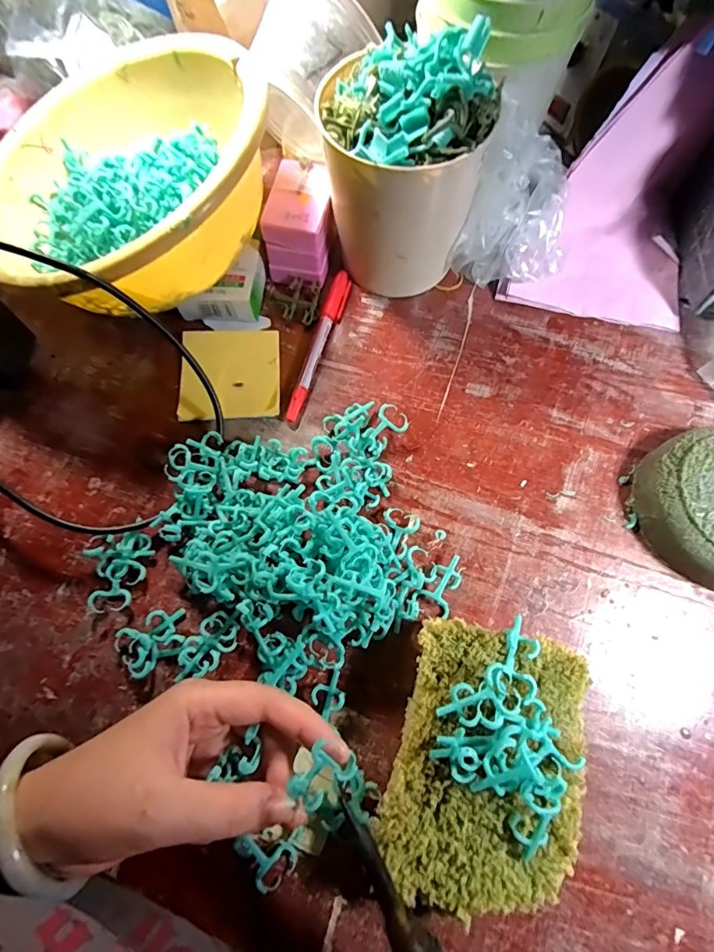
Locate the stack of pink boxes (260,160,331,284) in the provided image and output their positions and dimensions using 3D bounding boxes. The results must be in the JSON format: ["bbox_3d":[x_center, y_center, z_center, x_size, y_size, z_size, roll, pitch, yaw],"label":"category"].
[{"bbox_3d":[-0.044,-0.199,0.368,0.045,0.056,0.069,11,70,4],"label":"stack of pink boxes"}]

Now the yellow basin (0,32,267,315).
[{"bbox_3d":[-0.168,-0.216,0.327,0.219,0.083,0.217,0,70,1],"label":"yellow basin"}]

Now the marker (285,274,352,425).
[{"bbox_3d":[-0.030,-0.104,0.360,0.014,0.010,0.137,17,71,6],"label":"marker"}]

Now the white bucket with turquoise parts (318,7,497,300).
[{"bbox_3d":[0.031,-0.206,0.326,0.109,0.146,0.088,6,70,2],"label":"white bucket with turquoise parts"}]

